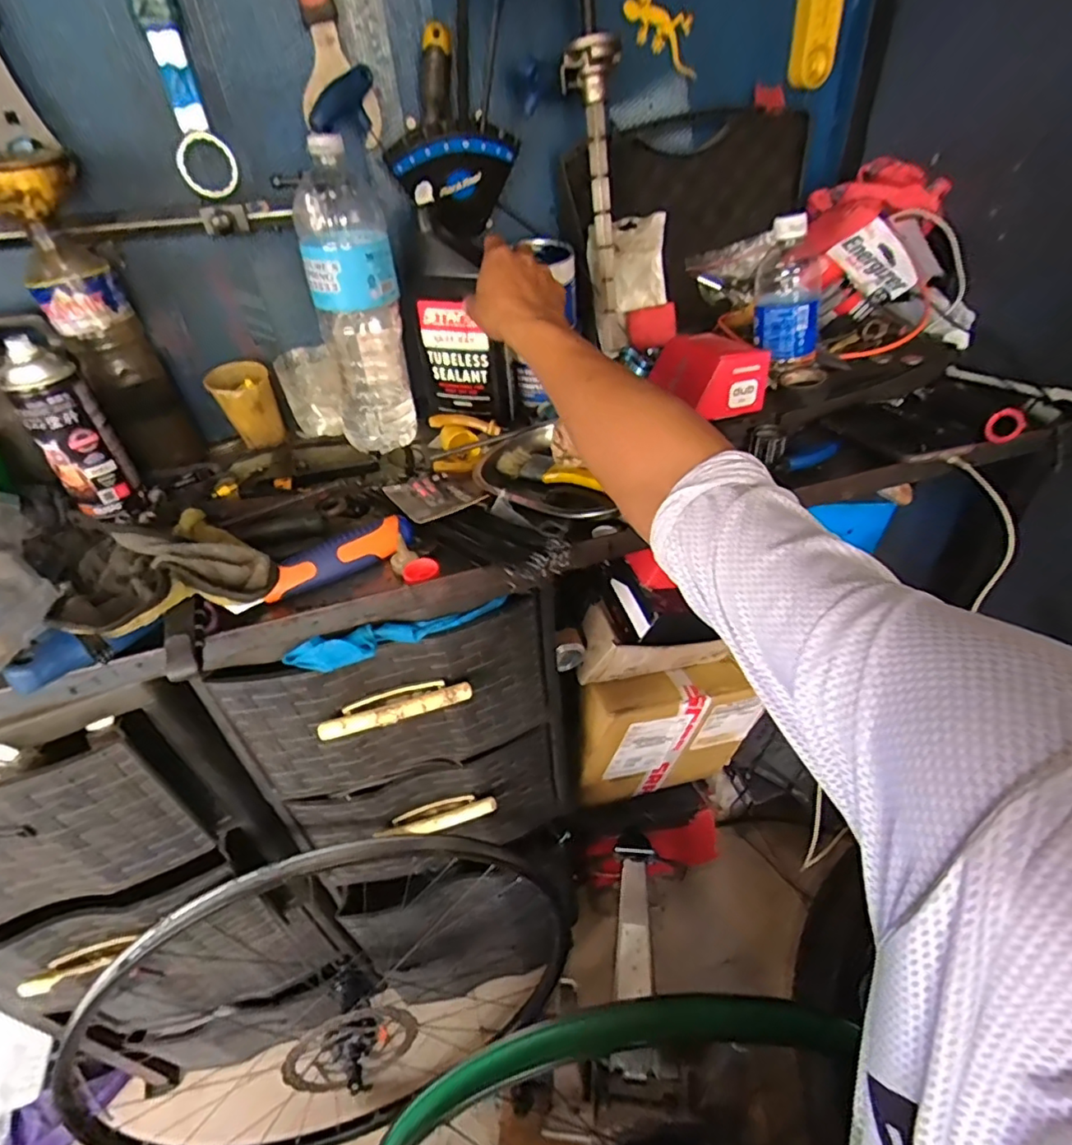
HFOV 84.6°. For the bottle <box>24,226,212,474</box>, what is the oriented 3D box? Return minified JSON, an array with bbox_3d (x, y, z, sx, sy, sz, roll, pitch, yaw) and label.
[{"bbox_3d":[-0.454,-0.230,0.647,0.079,0.241,0.075,-24,43,-21],"label":"bottle"}]

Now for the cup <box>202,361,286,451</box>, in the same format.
[{"bbox_3d":[-0.349,-0.200,0.717,0.068,0.090,0.059,-24,43,-21],"label":"cup"}]

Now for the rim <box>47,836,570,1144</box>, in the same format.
[{"bbox_3d":[-0.232,0.557,0.748,0.573,0.584,0.155,-10,39,-6],"label":"rim"}]

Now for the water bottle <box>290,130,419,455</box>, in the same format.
[{"bbox_3d":[-0.191,-0.280,0.638,0.088,0.293,0.093,-17,41,-14],"label":"water bottle"}]

